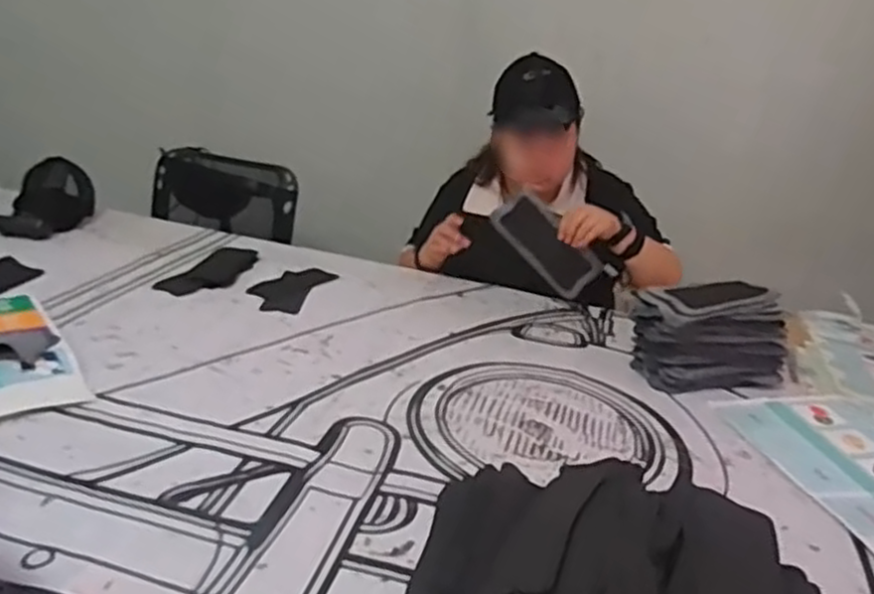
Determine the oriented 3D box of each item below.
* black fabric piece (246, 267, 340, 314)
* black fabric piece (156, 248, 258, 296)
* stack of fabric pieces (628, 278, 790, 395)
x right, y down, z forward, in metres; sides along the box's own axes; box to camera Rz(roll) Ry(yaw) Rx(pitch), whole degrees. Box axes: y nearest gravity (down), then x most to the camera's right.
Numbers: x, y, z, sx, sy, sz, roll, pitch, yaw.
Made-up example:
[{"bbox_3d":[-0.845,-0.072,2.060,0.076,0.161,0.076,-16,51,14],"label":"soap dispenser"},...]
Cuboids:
[{"bbox_3d":[-0.278,-0.017,1.409,0.115,0.012,0.204,11,21,12],"label":"black fabric piece"},{"bbox_3d":[-0.422,-0.052,1.429,0.107,0.011,0.257,12,21,14],"label":"black fabric piece"},{"bbox_3d":[0.437,0.060,1.206,0.269,0.147,0.113,-3,22,-22],"label":"stack of fabric pieces"}]

